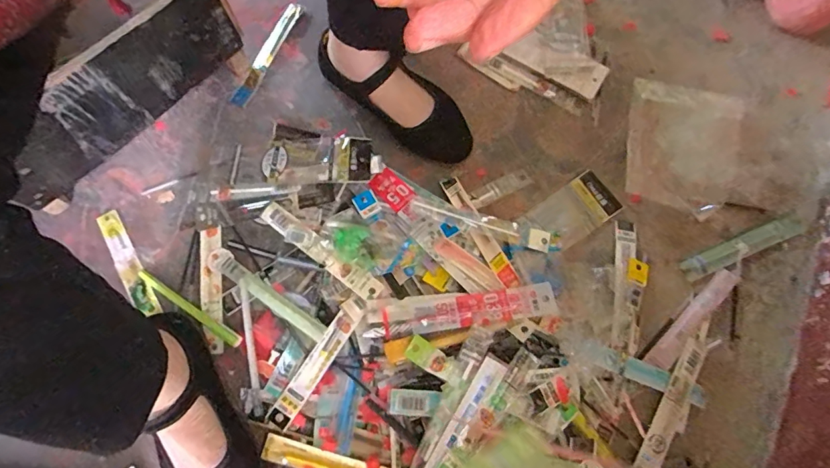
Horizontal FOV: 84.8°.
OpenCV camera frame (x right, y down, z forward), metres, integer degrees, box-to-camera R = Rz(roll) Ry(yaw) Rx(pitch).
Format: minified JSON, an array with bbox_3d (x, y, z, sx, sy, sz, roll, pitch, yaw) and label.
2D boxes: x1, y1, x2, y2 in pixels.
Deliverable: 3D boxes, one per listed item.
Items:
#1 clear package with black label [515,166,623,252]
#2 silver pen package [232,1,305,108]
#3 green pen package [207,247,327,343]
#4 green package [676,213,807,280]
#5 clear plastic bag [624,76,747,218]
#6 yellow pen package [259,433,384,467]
[{"bbox_3d":[0.192,-0.025,0.564,0.128,0.010,0.065,-34,77,-11],"label":"clear package with black label"},{"bbox_3d":[-0.205,-0.247,0.622,0.033,0.008,0.167,22,74,5],"label":"silver pen package"},{"bbox_3d":[-0.171,0.066,0.519,0.167,0.010,0.025,33,75,8],"label":"green pen package"},{"bbox_3d":[0.408,0.014,0.568,0.171,0.010,0.028,-21,75,-8],"label":"green package"},{"bbox_3d":[0.362,-0.118,0.610,0.156,0.023,0.184,15,73,3],"label":"clear plastic bag"},{"bbox_3d":[-0.083,0.237,0.461,0.154,0.016,0.025,14,76,6],"label":"yellow pen package"}]

